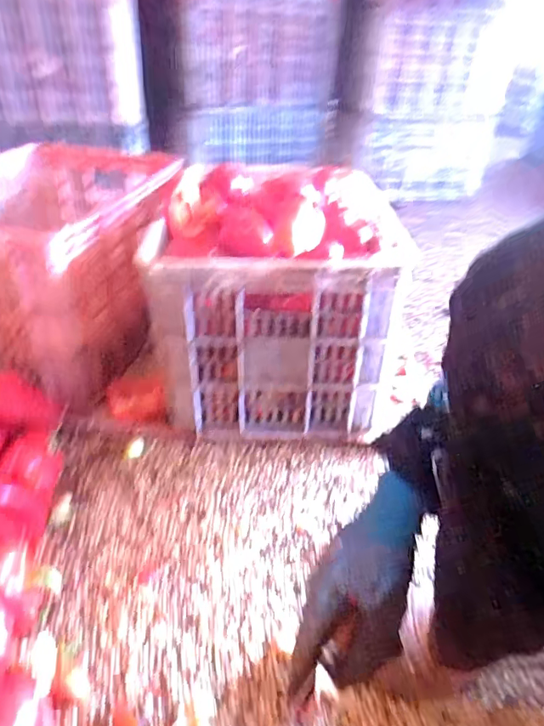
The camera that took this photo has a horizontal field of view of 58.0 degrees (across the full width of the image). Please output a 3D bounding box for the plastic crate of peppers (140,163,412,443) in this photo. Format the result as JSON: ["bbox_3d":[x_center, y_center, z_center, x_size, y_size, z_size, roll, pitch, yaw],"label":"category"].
[{"bbox_3d":[-0.004,-0.126,0.830,0.334,0.306,0.424,2,37,-1],"label":"plastic crate of peppers"}]

